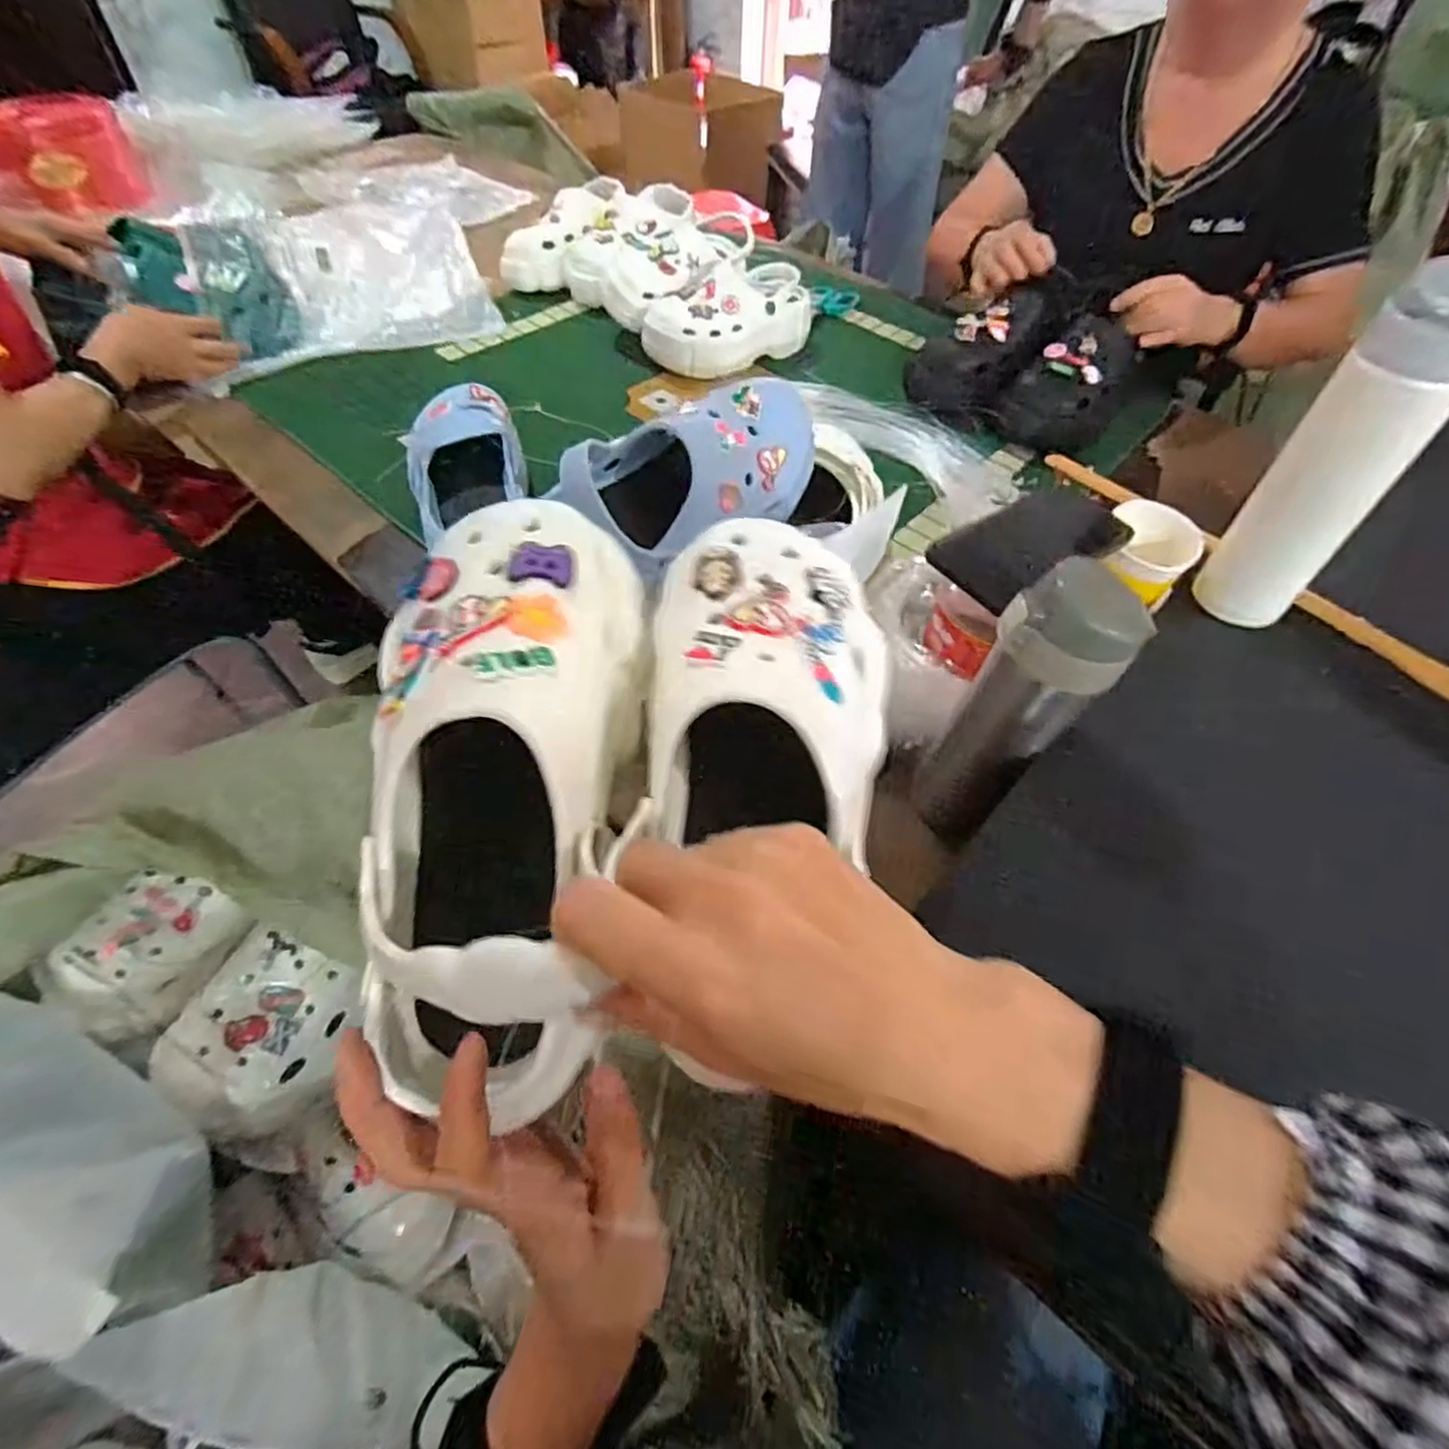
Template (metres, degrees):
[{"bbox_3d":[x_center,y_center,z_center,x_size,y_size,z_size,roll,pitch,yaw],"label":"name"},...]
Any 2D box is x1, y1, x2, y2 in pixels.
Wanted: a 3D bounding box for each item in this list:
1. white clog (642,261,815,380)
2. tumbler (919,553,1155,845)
[{"bbox_3d":[0.011,-0.553,0.941,0.232,0.086,0.104,-34,60,-25],"label":"white clog"},{"bbox_3d":[0.189,-0.001,0.457,0.068,0.231,0.067,-25,57,-20],"label":"tumbler"}]

